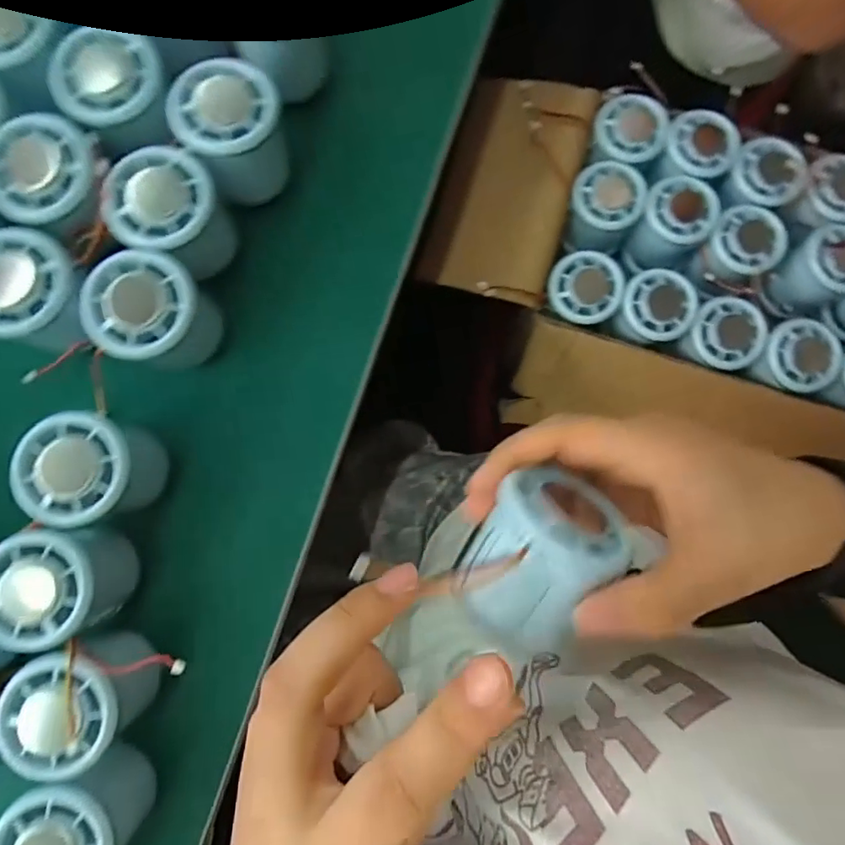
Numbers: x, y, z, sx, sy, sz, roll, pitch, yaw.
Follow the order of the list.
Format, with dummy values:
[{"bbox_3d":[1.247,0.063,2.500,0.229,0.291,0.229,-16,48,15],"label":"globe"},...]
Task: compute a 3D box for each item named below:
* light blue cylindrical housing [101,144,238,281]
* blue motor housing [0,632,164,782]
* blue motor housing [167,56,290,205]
[{"bbox_3d":[-0.143,-0.119,0.308,0.053,0.055,0.057,0,84,-1],"label":"light blue cylindrical housing"},{"bbox_3d":[-0.178,0.145,0.277,0.060,0.052,0.059,-19,85,-2],"label":"blue motor housing"},{"bbox_3d":[-0.109,-0.170,0.312,0.057,0.053,0.054,0,84,-1],"label":"blue motor housing"}]

